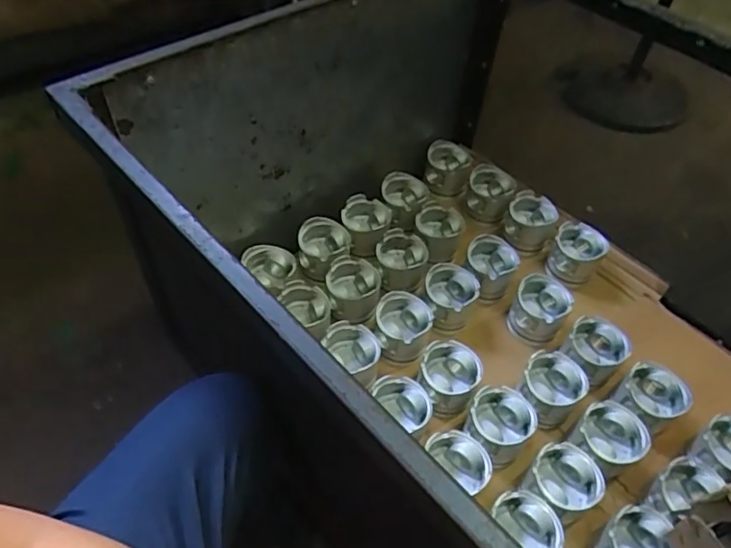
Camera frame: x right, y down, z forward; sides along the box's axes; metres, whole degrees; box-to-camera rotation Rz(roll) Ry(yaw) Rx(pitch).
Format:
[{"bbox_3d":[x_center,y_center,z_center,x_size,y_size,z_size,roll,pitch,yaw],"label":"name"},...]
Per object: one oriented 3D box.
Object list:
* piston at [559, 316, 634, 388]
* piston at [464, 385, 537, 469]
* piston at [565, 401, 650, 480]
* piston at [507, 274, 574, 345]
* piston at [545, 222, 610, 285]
[{"bbox_3d":[0.375,0.133,0.946,0.097,0.080,0.091,-28,59,-23],"label":"piston"},{"bbox_3d":[0.194,0.228,0.841,0.092,0.068,0.099,2,52,-2],"label":"piston"},{"bbox_3d":[0.359,0.244,0.845,0.102,0.066,0.094,-22,57,-20],"label":"piston"},{"bbox_3d":[0.303,0.065,1.000,0.092,0.081,0.102,23,54,13],"label":"piston"},{"bbox_3d":[0.399,-0.038,1.080,0.088,0.071,0.088,2,52,-2],"label":"piston"}]

